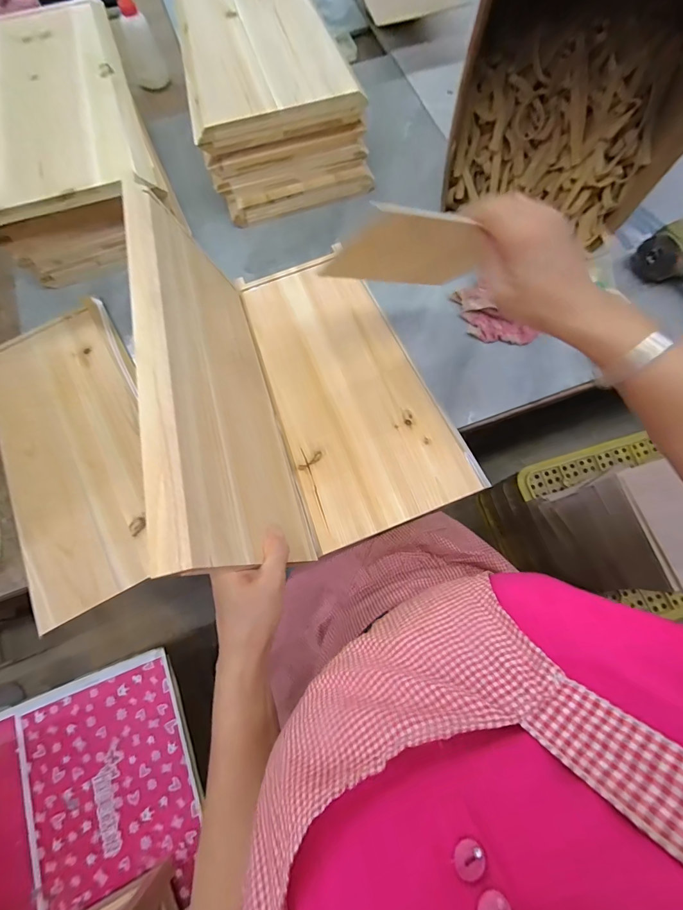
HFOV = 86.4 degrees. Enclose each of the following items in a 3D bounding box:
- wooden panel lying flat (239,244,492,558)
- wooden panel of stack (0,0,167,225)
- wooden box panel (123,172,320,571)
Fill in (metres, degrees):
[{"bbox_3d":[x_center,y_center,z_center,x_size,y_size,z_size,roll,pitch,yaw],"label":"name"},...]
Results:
[{"bbox_3d":[0.006,-0.103,0.531,0.221,0.025,0.423,-21,75,-4],"label":"wooden panel lying flat"},{"bbox_3d":[-0.435,-0.522,0.536,0.237,0.023,0.427,-20,75,-4],"label":"wooden panel of stack"},{"bbox_3d":[-0.136,-0.090,0.414,0.017,0.225,0.434,-23,69,13],"label":"wooden box panel"}]

